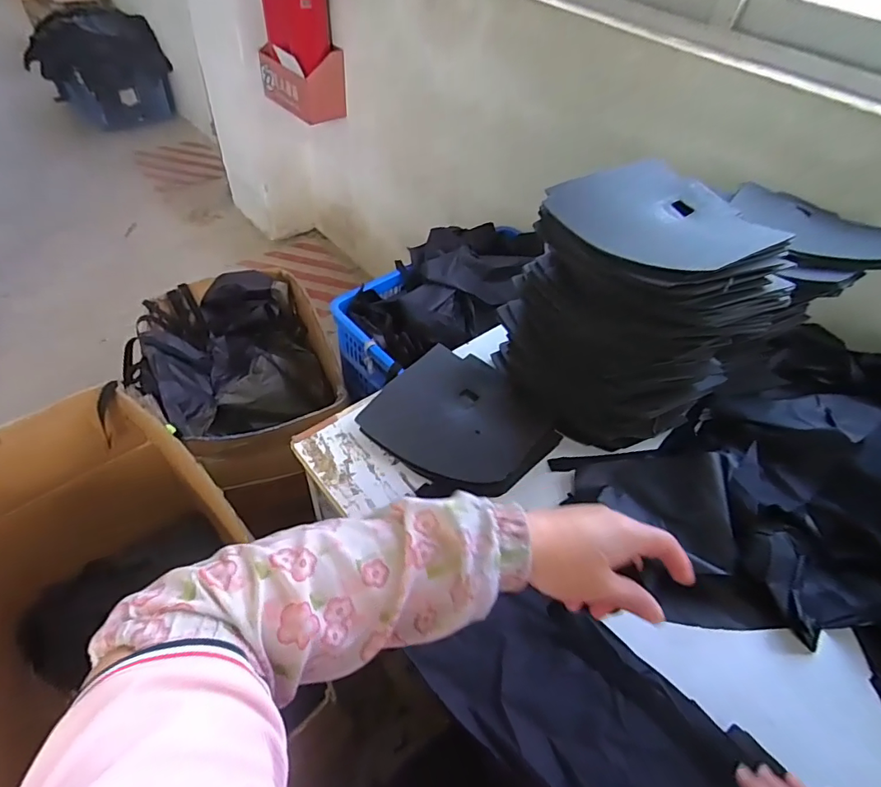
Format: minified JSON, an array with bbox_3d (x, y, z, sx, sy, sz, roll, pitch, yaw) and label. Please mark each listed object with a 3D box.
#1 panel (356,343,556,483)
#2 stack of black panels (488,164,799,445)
[{"bbox_3d":[0.034,0.030,0.698,0.218,0.027,0.209,33,53,21],"label":"panel"},{"bbox_3d":[0.247,-0.107,0.663,0.221,0.284,0.239,-14,52,-18],"label":"stack of black panels"}]

